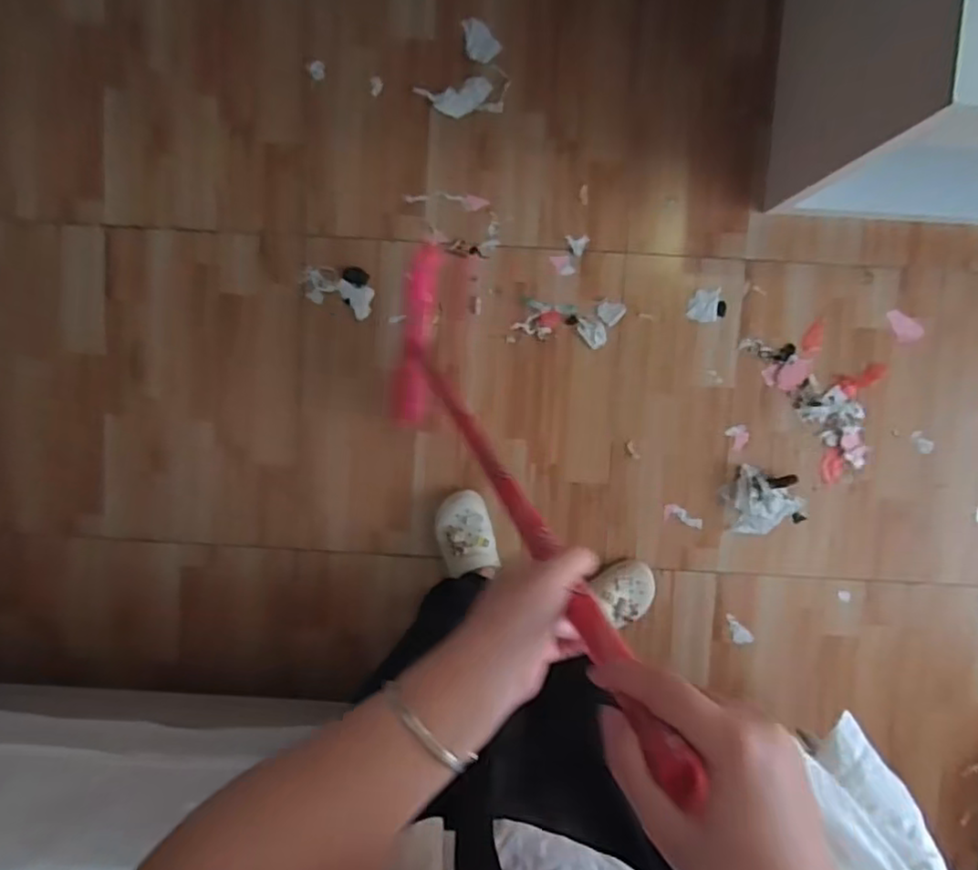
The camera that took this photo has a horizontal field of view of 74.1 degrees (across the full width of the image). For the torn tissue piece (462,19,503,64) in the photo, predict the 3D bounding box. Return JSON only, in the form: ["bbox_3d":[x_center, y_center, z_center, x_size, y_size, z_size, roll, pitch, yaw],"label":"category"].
[{"bbox_3d":[-0.020,-0.707,1.158,0.055,0.008,0.076,-42,94,4],"label":"torn tissue piece"}]

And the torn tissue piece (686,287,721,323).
[{"bbox_3d":[0.403,-0.244,1.212,0.053,0.004,0.063,10,95,-1],"label":"torn tissue piece"}]

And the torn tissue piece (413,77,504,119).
[{"bbox_3d":[-0.054,-0.607,1.171,0.148,0.007,0.064,-8,95,1],"label":"torn tissue piece"}]

